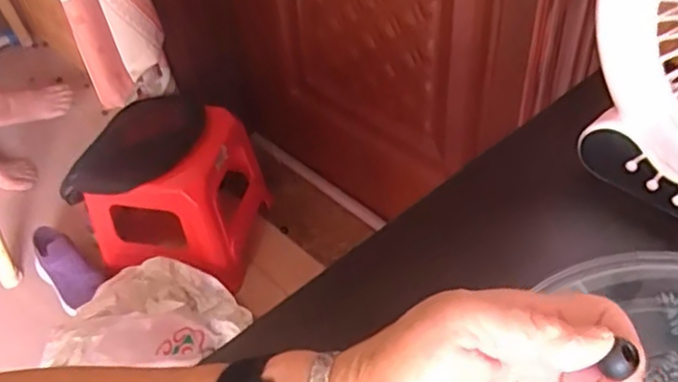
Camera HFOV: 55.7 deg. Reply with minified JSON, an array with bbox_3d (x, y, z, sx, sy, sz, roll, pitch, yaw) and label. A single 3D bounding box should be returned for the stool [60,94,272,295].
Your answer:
[{"bbox_3d":[-0.341,-0.008,1.325,0.317,0.260,0.299,18,49,20],"label":"stool"}]

